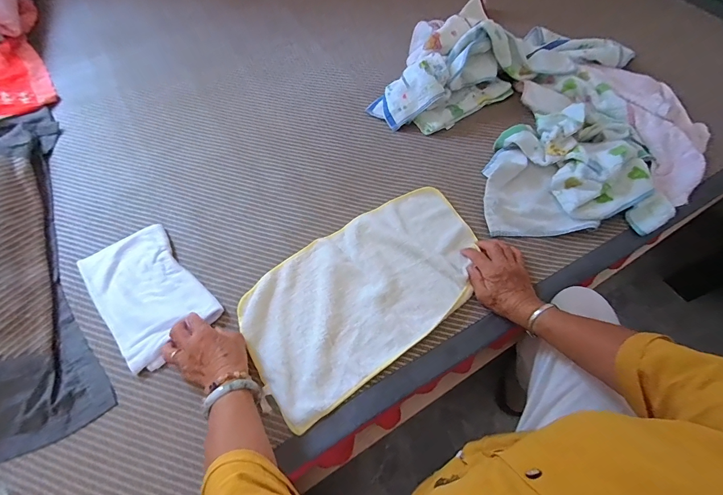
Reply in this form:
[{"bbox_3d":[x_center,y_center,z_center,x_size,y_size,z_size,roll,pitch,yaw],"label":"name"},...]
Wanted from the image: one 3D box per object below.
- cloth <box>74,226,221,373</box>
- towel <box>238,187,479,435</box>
[{"bbox_3d":[-0.368,0.072,0.612,0.151,0.016,0.249,-39,67,-18],"label":"cloth"},{"bbox_3d":[0.009,0.064,0.609,0.434,0.017,0.241,-34,65,-16],"label":"towel"}]

